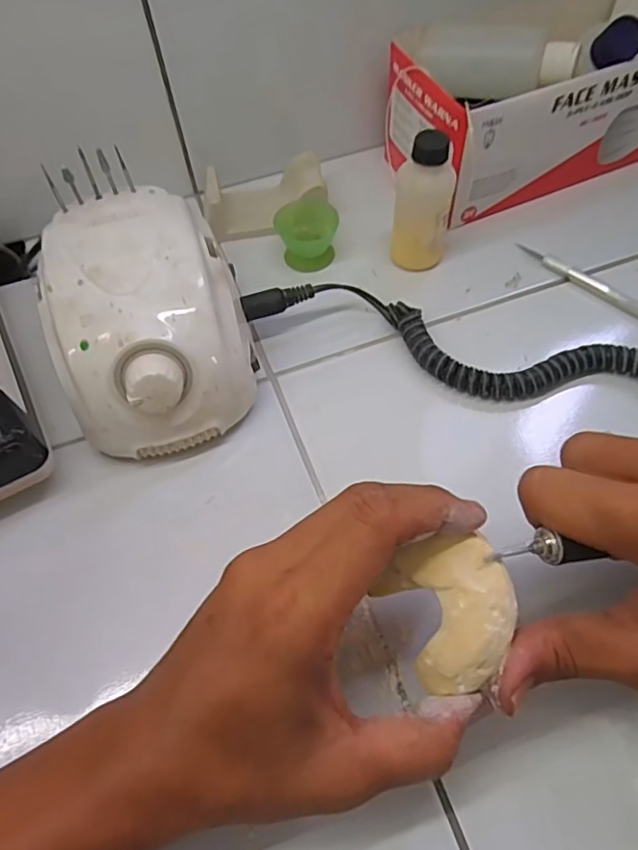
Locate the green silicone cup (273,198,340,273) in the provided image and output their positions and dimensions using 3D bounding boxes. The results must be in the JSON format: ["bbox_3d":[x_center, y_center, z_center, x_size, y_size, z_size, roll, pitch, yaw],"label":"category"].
[{"bbox_3d":[-0.007,-0.134,0.396,0.041,0.028,0.039,-1,60,3],"label":"green silicone cup"}]

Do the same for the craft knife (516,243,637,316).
[{"bbox_3d":[0.188,-0.086,0.365,0.134,0.008,0.011,40,69,23],"label":"craft knife"}]

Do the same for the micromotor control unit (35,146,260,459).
[{"bbox_3d":[-0.094,-0.060,0.324,0.100,0.083,0.143,-13,60,-4],"label":"micromotor control unit"}]

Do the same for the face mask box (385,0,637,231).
[{"bbox_3d":[0.161,-0.238,0.409,0.209,0.086,0.111,-21,61,-8],"label":"face mask box"}]

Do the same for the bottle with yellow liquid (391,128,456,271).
[{"bbox_3d":[0.066,-0.139,0.360,0.036,0.085,0.033,7,61,8],"label":"bottle with yellow liquid"}]

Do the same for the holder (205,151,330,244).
[{"bbox_3d":[-0.040,-0.168,0.412,0.087,0.027,0.049,-11,60,-3],"label":"holder"}]

